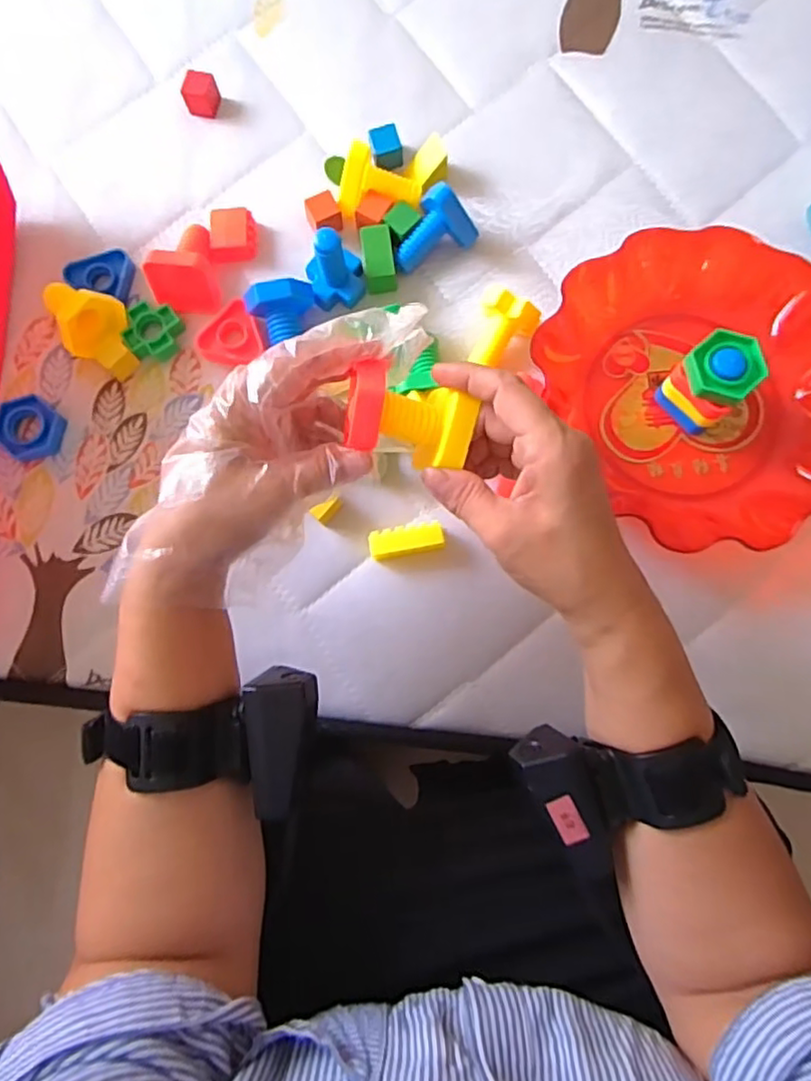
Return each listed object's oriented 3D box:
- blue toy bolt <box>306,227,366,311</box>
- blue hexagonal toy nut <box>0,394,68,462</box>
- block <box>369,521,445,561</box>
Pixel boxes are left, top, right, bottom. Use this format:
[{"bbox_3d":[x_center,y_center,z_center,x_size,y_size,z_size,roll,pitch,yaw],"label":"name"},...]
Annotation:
[{"bbox_3d":[-0.048,-0.184,0.434,0.037,0.050,0.033,-14,79,-3],"label":"blue toy bolt"},{"bbox_3d":[-0.261,-0.079,0.444,0.044,0.015,0.046,-4,83,0],"label":"blue hexagonal toy nut"},{"bbox_3d":[0.001,0.000,0.425,0.048,0.015,0.019,-11,84,-1],"label":"block"}]

